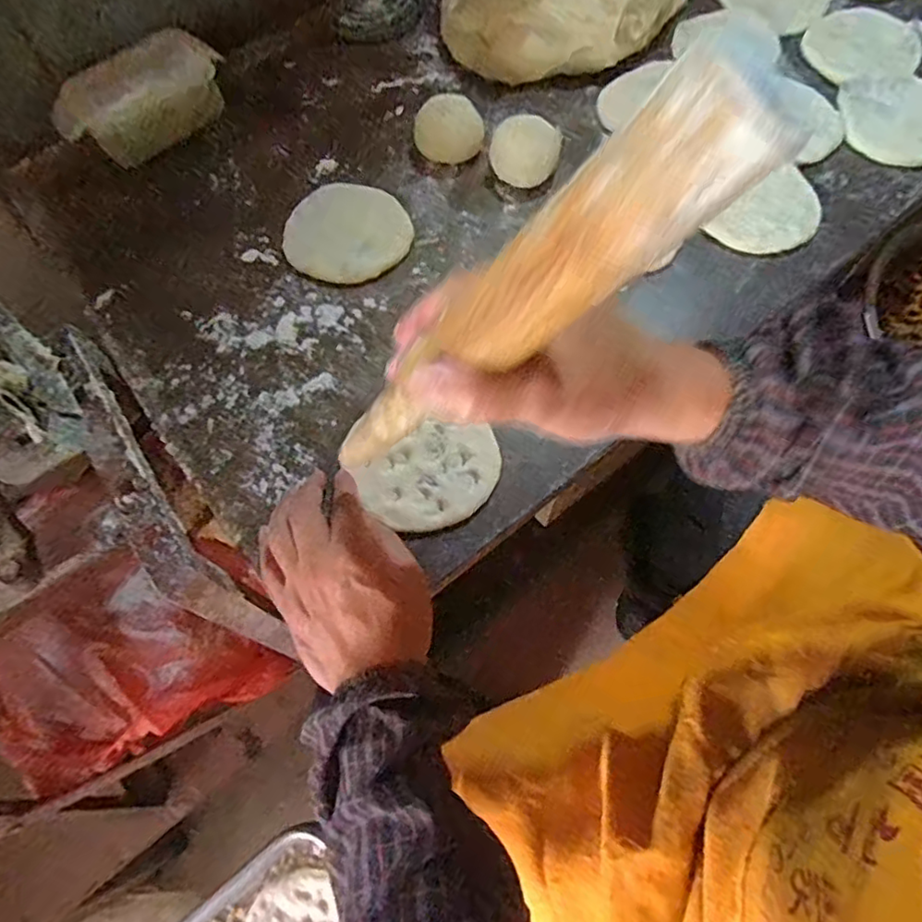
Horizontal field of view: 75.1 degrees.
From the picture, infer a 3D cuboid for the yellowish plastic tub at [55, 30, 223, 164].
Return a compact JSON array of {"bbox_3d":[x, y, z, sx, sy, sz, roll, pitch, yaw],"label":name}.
[{"bbox_3d":[-0.294,-0.338,0.568,0.163,0.057,0.060,-34,69,-11],"label":"yellowish plastic tub"}]

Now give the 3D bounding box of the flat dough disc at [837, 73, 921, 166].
[{"bbox_3d":[0.412,-0.320,0.557,0.113,0.005,0.106,-1,68,2],"label":"flat dough disc"}]

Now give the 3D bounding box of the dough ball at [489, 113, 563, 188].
[{"bbox_3d":[0.058,-0.278,0.539,0.059,0.036,0.054,15,68,9],"label":"dough ball"}]

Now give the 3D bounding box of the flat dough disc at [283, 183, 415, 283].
[{"bbox_3d":[-0.100,-0.199,0.524,0.103,0.009,0.104,-1,67,2],"label":"flat dough disc"}]

